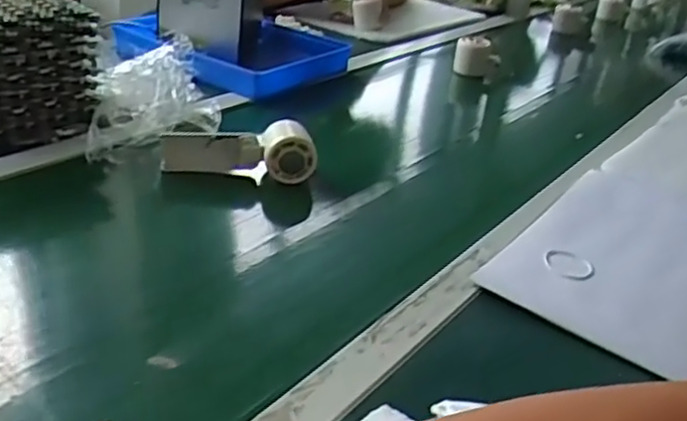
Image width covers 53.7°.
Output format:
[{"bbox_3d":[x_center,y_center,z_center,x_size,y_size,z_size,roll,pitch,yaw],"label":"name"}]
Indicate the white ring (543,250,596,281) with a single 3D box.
[{"bbox_3d":[0.212,0.050,0.636,0.046,0.007,0.046,6,28,-3],"label":"white ring"}]

